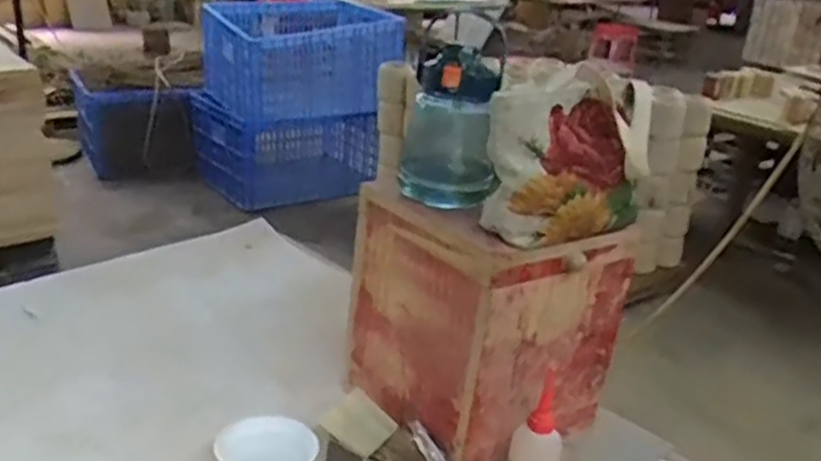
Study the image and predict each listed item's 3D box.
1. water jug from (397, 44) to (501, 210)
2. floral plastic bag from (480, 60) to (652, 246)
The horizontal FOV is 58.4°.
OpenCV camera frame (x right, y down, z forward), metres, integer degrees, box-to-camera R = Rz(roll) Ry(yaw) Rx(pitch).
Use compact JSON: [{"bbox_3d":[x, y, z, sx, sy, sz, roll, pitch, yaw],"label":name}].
[{"bbox_3d":[0.046,-0.121,0.852,0.108,0.173,0.095,5,23,1],"label":"water jug"},{"bbox_3d":[0.177,-0.081,0.793,0.193,0.175,0.084,-10,27,-31],"label":"floral plastic bag"}]

